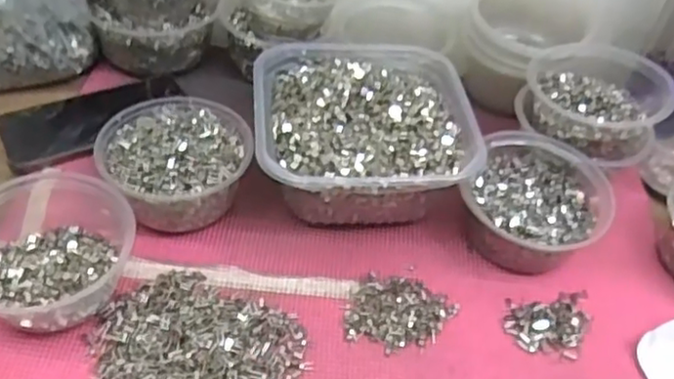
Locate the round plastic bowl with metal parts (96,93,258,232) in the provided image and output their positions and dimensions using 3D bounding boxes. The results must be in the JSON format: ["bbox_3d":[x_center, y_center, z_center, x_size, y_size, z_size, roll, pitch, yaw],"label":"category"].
[{"bbox_3d":[-0.126,-0.022,0.528,0.110,0.062,0.115,3,46,-3],"label":"round plastic bowl with metal parts"}]

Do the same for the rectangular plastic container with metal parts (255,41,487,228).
[{"bbox_3d":[0.017,-0.054,0.567,0.169,0.074,0.193,-2,47,-8],"label":"rectangular plastic container with metal parts"}]

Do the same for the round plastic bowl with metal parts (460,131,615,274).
[{"bbox_3d":[0.156,0.014,0.526,0.105,0.058,0.122,24,48,16],"label":"round plastic bowl with metal parts"}]

